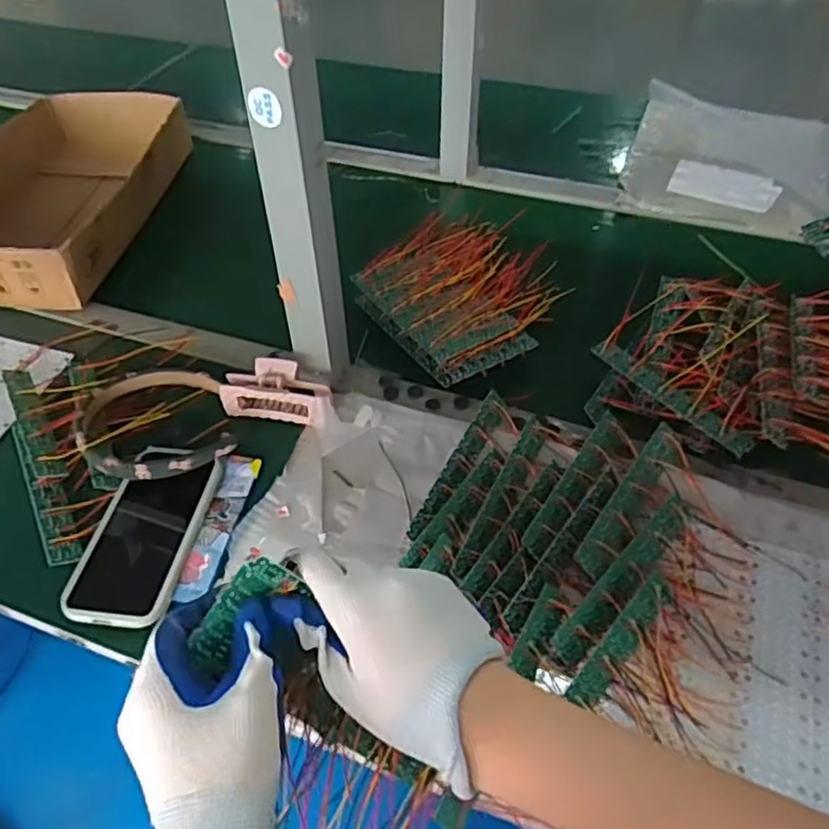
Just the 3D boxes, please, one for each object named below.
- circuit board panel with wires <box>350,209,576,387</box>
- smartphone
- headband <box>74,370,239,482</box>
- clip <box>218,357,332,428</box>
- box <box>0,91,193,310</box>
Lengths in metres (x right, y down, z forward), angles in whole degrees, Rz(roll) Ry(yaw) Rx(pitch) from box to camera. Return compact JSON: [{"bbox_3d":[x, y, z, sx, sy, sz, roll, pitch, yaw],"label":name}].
[{"bbox_3d":[0.054,-0.136,0.761,0.197,0.042,0.217,-30,54,-23],"label":"circuit board panel with wires"},{"bbox_3d":[-0.223,0.094,0.575,0.084,0.015,0.169,3,48,5],"label":"smartphone"},{"bbox_3d":[-0.240,0.009,0.642,0.126,0.036,0.143,-18,50,-13],"label":"headband"},{"bbox_3d":[-0.130,-0.021,0.658,0.106,0.049,0.038,11,50,12],"label":"clip"},{"bbox_3d":[-0.453,-0.292,0.888,0.226,0.077,0.412,3,48,5],"label":"box"}]

